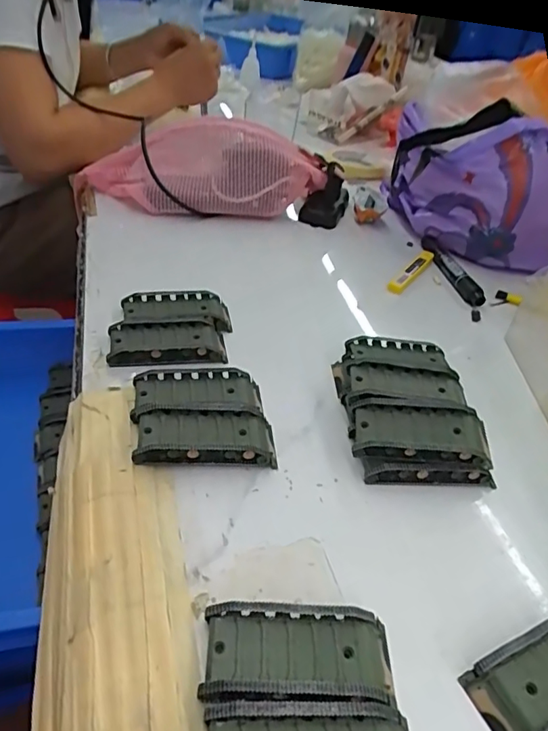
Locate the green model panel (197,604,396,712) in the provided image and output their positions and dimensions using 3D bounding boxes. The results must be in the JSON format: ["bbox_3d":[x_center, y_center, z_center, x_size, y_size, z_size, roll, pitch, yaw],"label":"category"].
[{"bbox_3d":[0.013,0.149,0.275,0.096,0.020,0.045,5,40,-3],"label":"green model panel"}]

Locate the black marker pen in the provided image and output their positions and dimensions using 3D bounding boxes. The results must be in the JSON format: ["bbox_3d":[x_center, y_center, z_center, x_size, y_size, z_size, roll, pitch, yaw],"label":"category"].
[{"bbox_3d":[0.205,-0.113,0.627,0.018,0.023,0.138,-3,41,-12],"label":"black marker pen"}]

